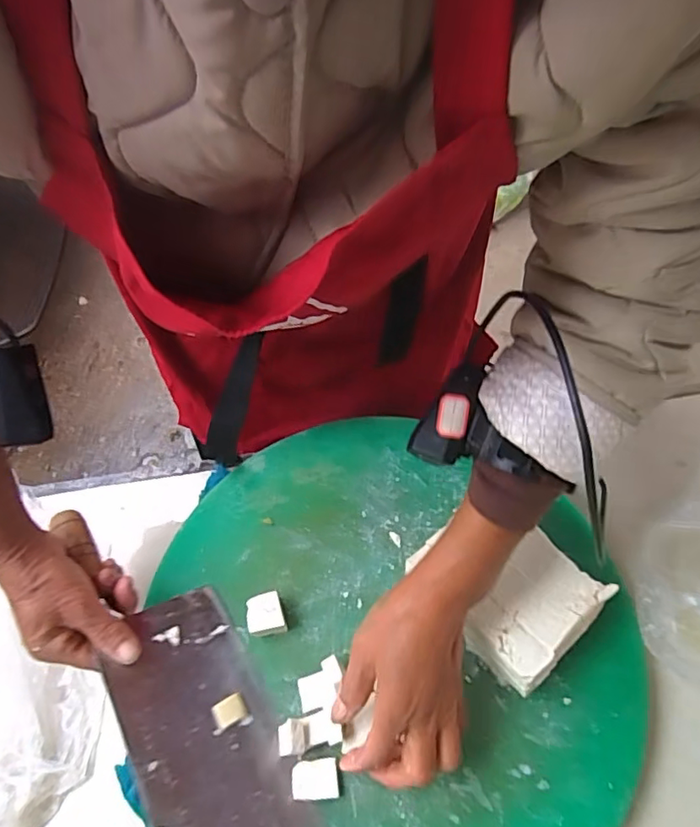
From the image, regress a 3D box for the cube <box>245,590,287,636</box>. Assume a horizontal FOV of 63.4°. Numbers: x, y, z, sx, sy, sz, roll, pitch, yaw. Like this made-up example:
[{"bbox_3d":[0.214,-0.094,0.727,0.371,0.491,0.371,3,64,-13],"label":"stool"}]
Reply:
[{"bbox_3d":[-0.071,0.170,0.476,0.029,0.022,0.033,-16,58,-7],"label":"cube"}]

